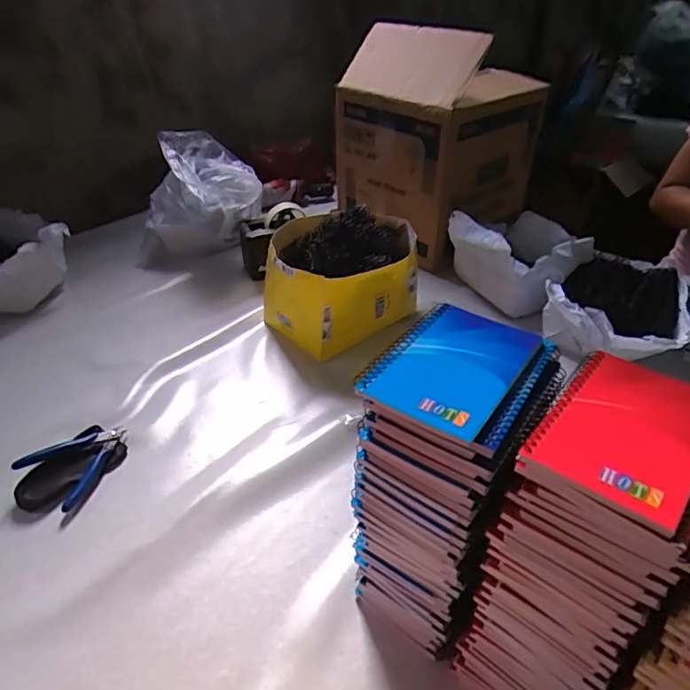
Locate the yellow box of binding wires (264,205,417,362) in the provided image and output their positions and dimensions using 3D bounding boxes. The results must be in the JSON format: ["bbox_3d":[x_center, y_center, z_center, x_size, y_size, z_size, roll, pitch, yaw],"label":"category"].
[{"bbox_3d":[-0.003,-0.117,0.851,0.250,0.161,0.200,-27,44,-31],"label":"yellow box of binding wires"}]

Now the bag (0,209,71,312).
[{"bbox_3d":[-0.603,-0.137,0.873,0.164,0.120,0.227,26,44,31],"label":"bag"}]

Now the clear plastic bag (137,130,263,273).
[{"bbox_3d":[-0.285,-0.263,1.000,0.241,0.220,0.189,-11,38,-13],"label":"clear plastic bag"}]

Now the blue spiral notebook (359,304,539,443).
[{"bbox_3d":[0.075,0.012,0.363,0.088,0.011,0.121,22,42,28],"label":"blue spiral notebook"}]

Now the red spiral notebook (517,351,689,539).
[{"bbox_3d":[0.171,0.048,0.314,0.081,0.007,0.126,25,44,31],"label":"red spiral notebook"}]

